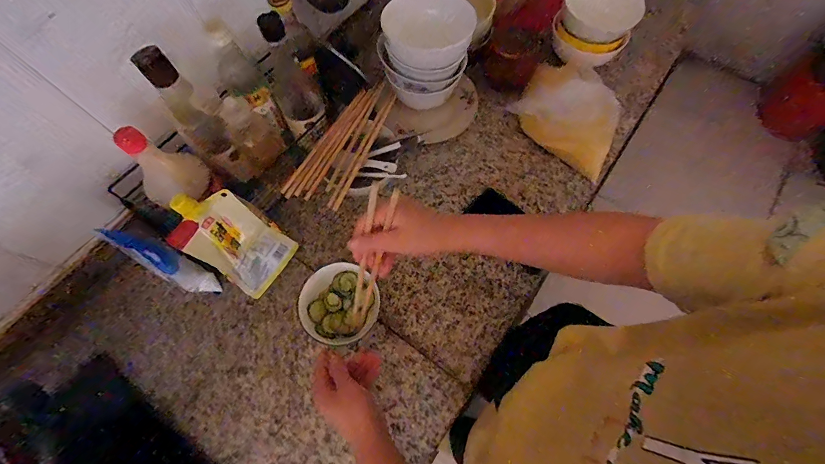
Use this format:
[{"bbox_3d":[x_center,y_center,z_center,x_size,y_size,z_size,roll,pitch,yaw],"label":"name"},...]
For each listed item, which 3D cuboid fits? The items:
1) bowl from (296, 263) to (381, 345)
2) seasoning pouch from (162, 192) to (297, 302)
[{"bbox_3d":[-0.108,0.110,0.536,0.107,0.052,0.112,0,68,0],"label":"bowl"},{"bbox_3d":[-0.266,0.011,0.520,0.045,0.178,0.099,9,61,47],"label":"seasoning pouch"}]

